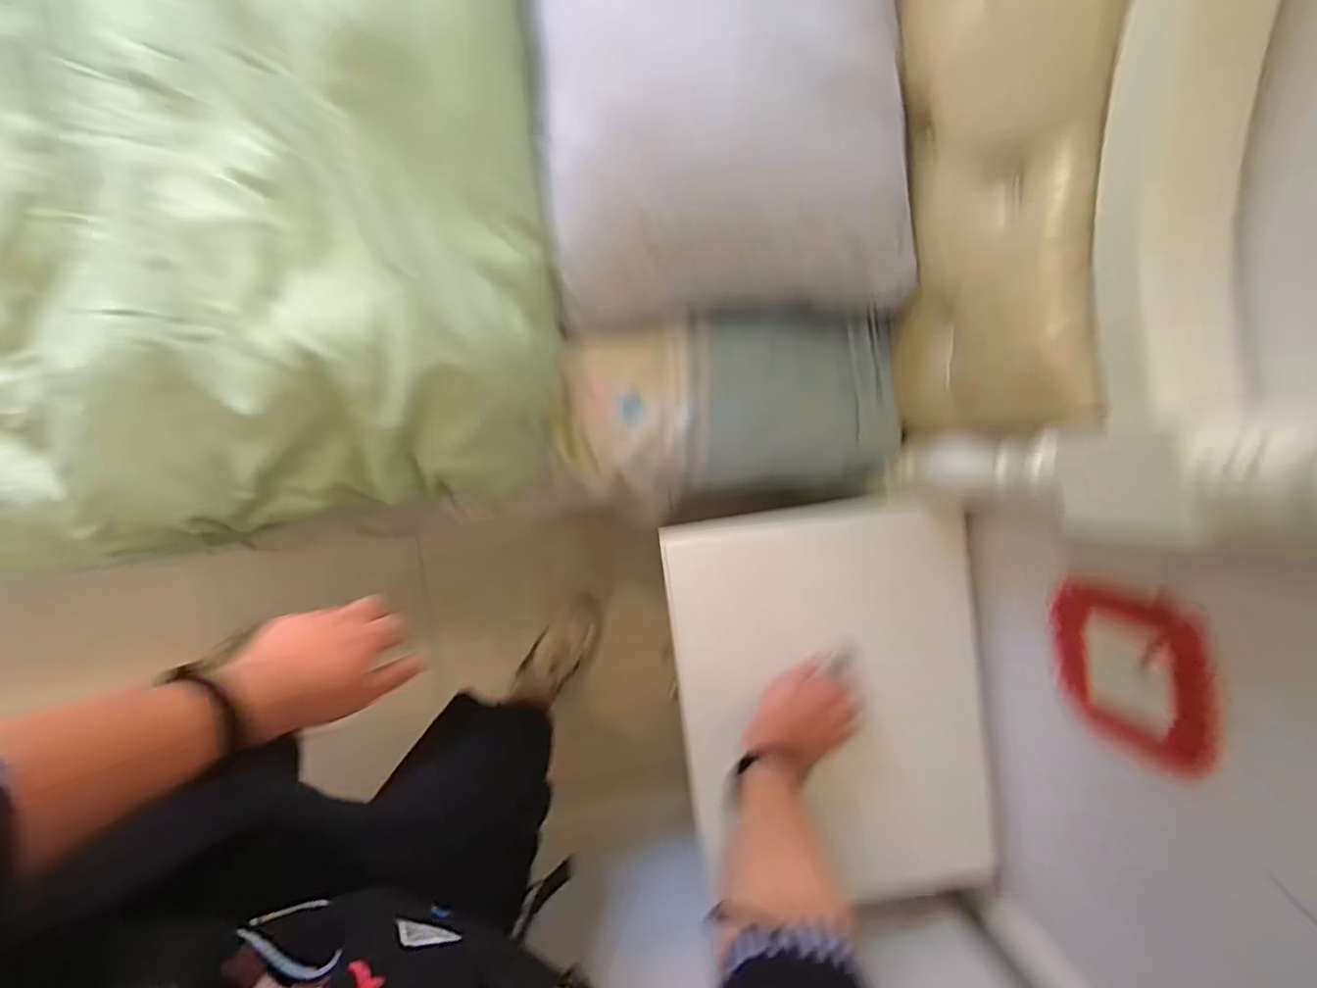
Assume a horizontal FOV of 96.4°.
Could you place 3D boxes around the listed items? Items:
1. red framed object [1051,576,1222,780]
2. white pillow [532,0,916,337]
[{"bbox_3d":[0.459,0.174,0.584,0.020,0.165,0.173,-13,97,-8],"label":"red framed object"},{"bbox_3d":[0.061,-0.518,0.599,0.381,0.132,0.632,-5,94,-2],"label":"white pillow"}]

